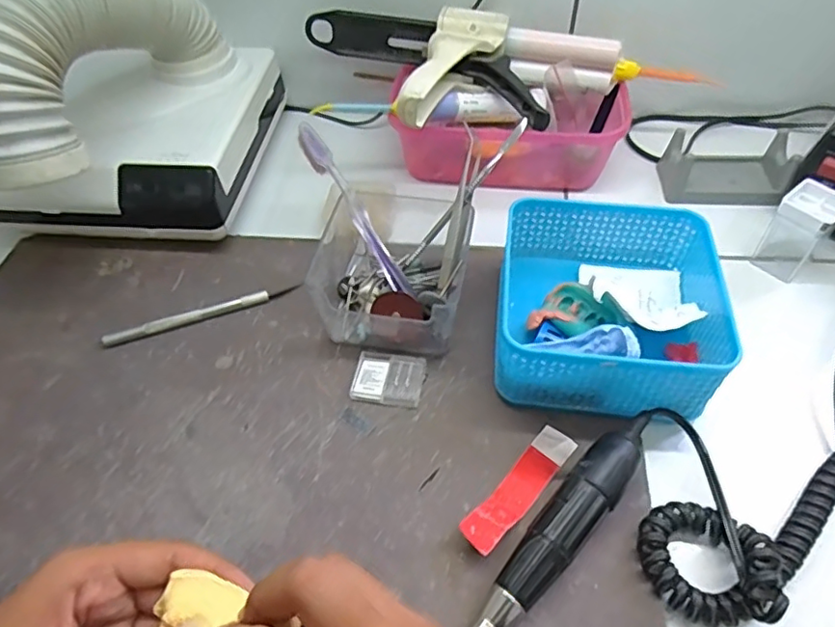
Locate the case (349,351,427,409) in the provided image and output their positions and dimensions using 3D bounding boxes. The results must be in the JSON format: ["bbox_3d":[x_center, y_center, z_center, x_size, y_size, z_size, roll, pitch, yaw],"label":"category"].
[{"bbox_3d":[-0.019,0.042,0.378,0.045,0.008,0.035,8,52,9],"label":"case"}]

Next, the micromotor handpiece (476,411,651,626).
[{"bbox_3d":[0.078,0.112,0.306,0.025,0.024,0.156,33,59,26],"label":"micromotor handpiece"}]

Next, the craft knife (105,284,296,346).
[{"bbox_3d":[-0.154,-0.001,0.418,0.134,0.007,0.010,-18,52,-12],"label":"craft knife"}]

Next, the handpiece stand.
[{"bbox_3d":[0.257,-0.121,0.490,0.099,0.045,0.052,3,51,5],"label":"handpiece stand"}]

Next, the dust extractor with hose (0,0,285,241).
[{"bbox_3d":[-0.232,-0.162,0.434,0.180,0.182,0.245,6,51,7],"label":"dust extractor with hose"}]

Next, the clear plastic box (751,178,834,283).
[{"bbox_3d":[0.272,-0.060,0.415,0.036,0.057,0.034,36,60,27],"label":"clear plastic box"}]

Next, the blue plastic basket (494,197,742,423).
[{"bbox_3d":[0.120,-0.007,0.377,0.132,0.057,0.142,7,51,8],"label":"blue plastic basket"}]

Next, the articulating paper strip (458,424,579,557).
[{"bbox_3d":[0.055,0.097,0.321,0.021,0.023,0.077,36,61,27],"label":"articulating paper strip"}]

